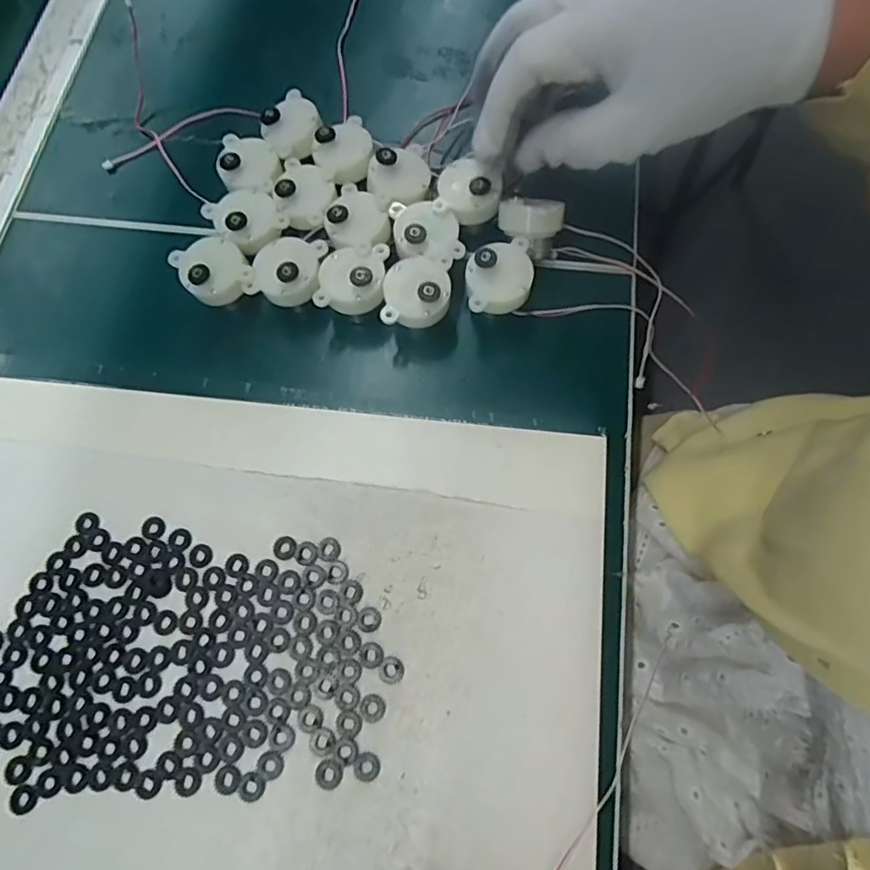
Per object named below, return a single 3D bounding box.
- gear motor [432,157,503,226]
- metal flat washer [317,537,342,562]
[{"bbox_3d":[0.017,-0.124,0.288,0.032,0.016,0.030,10,72,5],"label":"gear motor"},{"bbox_3d":[-0.048,0.051,0.259,0.010,0.004,0.010,-1,72,2],"label":"metal flat washer"}]

